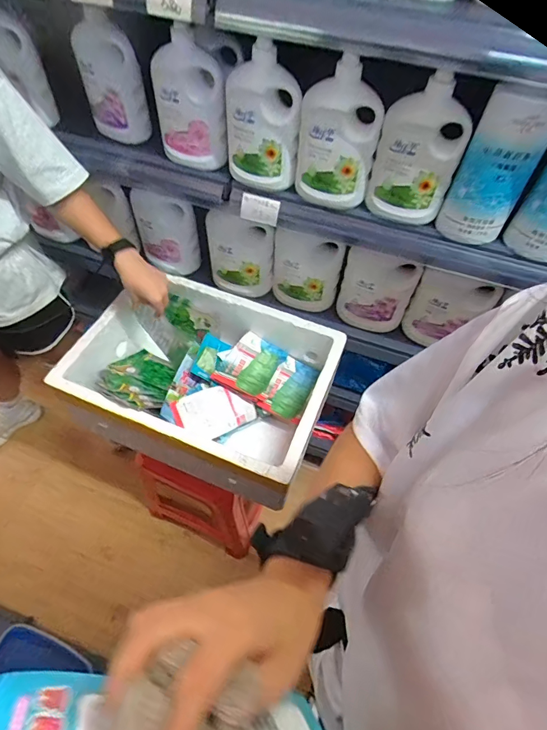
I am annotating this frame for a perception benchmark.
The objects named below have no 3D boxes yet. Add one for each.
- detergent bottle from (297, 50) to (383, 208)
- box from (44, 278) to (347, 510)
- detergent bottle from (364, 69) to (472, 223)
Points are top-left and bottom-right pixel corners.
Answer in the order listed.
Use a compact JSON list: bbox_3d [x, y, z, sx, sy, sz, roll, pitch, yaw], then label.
[{"bbox_3d":[0.103,-0.363,0.659,0.122,0.193,0.068,10,58,4],"label":"detergent bottle"},{"bbox_3d":[-0.148,0.024,0.925,0.503,0.183,0.380,20,59,10],"label":"box"},{"bbox_3d":[0.226,-0.333,0.642,0.121,0.196,0.076,21,59,11],"label":"detergent bottle"}]

